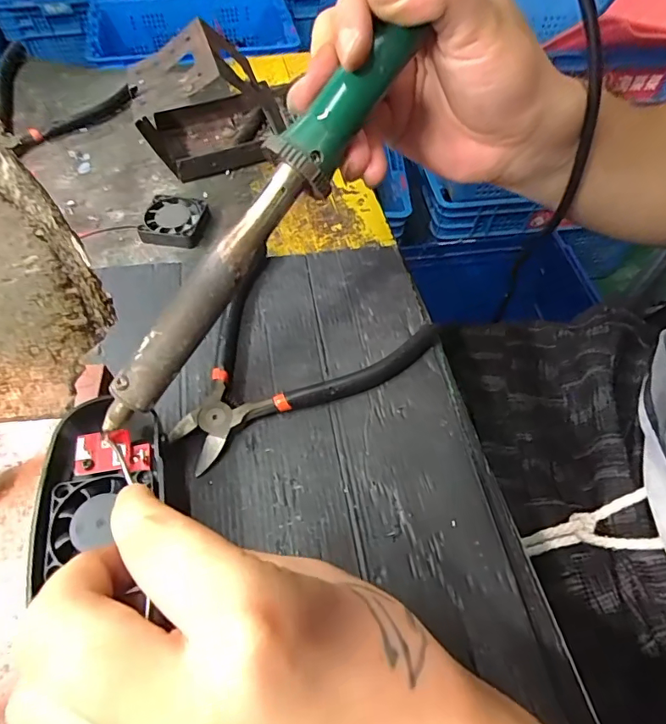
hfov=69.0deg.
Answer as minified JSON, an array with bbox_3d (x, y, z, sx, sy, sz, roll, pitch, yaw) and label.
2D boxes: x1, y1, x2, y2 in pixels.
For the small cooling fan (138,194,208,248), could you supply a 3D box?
[{"bbox_3d":[-0.112,-0.100,0.345,0.043,0.011,0.040,8,57,4],"label":"small cooling fan"}]

